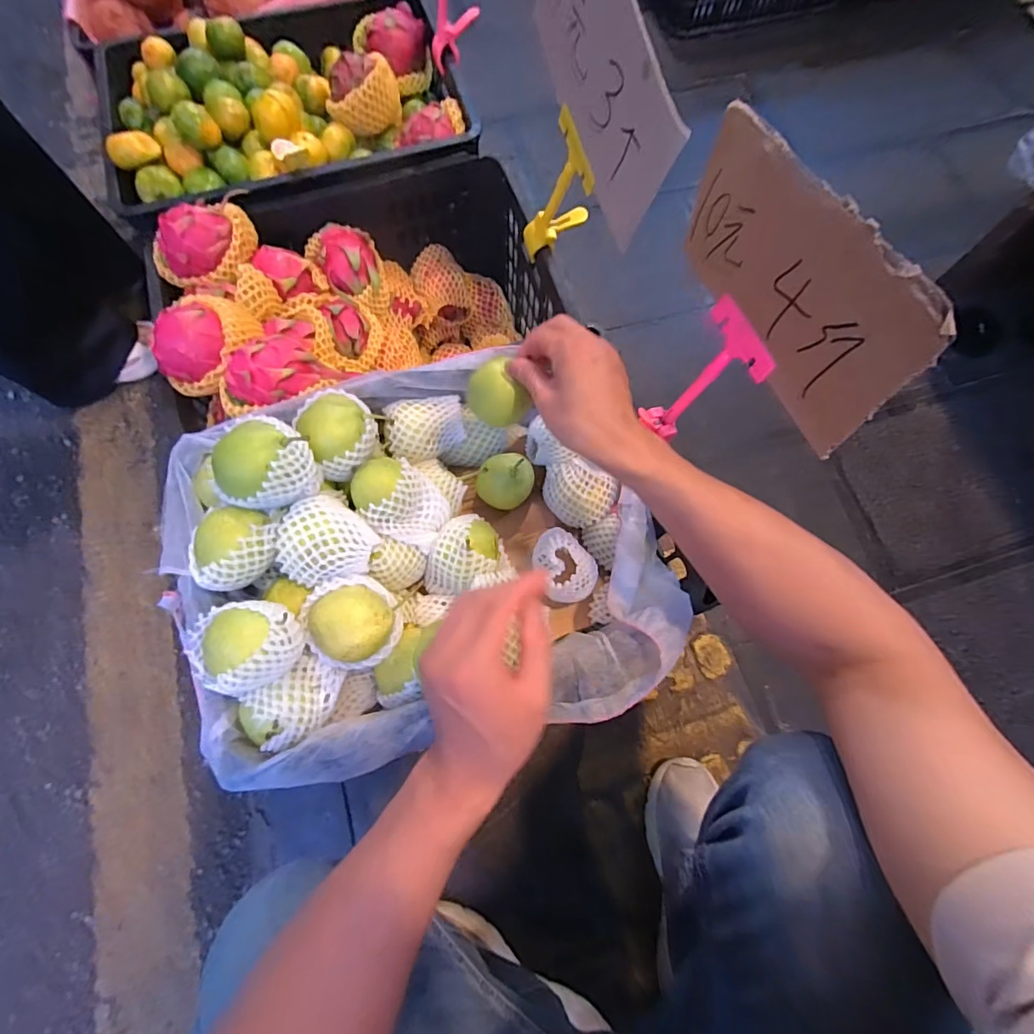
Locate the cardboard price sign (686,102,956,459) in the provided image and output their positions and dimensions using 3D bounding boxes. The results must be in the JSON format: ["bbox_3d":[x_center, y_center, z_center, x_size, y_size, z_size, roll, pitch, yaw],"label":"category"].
[{"bbox_3d":[0.193,-0.173,0.344,0.004,0.115,0.237,-14,65,-12],"label":"cardboard price sign"}]

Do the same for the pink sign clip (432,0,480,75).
[{"bbox_3d":[-0.092,-0.707,0.630,0.056,0.148,0.070,18,73,3],"label":"pink sign clip"}]

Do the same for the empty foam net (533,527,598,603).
[{"bbox_3d":[0.046,0.051,0.481,0.073,0.062,0.054,42,76,10],"label":"empty foam net"}]

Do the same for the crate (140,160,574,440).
[{"bbox_3d":[-0.202,-0.278,0.654,0.462,0.262,0.294,-22,75,-9],"label":"crate"}]

